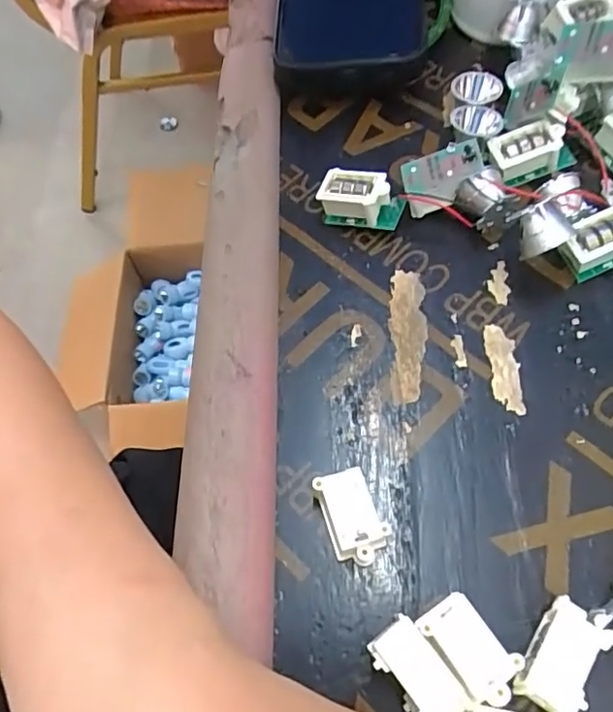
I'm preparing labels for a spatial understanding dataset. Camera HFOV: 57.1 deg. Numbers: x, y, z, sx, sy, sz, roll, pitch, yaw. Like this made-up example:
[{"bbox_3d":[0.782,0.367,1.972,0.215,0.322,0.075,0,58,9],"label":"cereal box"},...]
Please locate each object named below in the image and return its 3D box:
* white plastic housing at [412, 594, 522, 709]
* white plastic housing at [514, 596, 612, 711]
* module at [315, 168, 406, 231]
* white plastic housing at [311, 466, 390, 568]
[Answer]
[{"bbox_3d":[0.047,0.085,0.164,0.016,0.015,0.028,-35,65,-14],"label":"white plastic housing"},{"bbox_3d":[0.071,0.086,0.160,0.017,0.017,0.028,33,69,19],"label":"white plastic housing"},{"bbox_3d":[0.023,-0.066,0.242,0.035,0.021,0.016,22,66,16],"label":"module"},{"bbox_3d":[0.015,0.053,0.183,0.017,0.015,0.028,-20,63,-7],"label":"white plastic housing"}]

